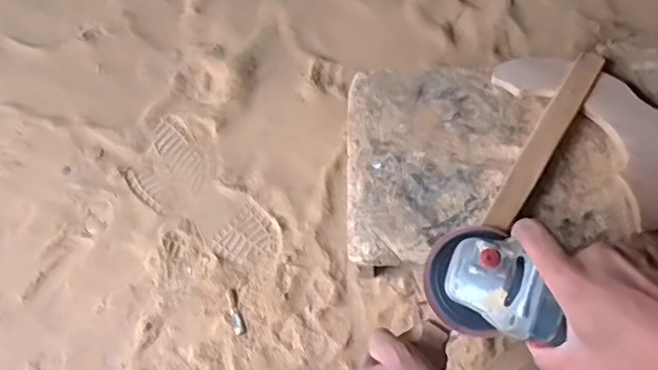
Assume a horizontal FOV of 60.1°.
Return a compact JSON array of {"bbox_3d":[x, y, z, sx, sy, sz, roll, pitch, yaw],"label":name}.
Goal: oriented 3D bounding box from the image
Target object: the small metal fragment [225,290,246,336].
[{"bbox_3d":[-0.116,0.157,0.704,0.013,0.004,0.057,-19,76,2],"label":"small metal fragment"}]

